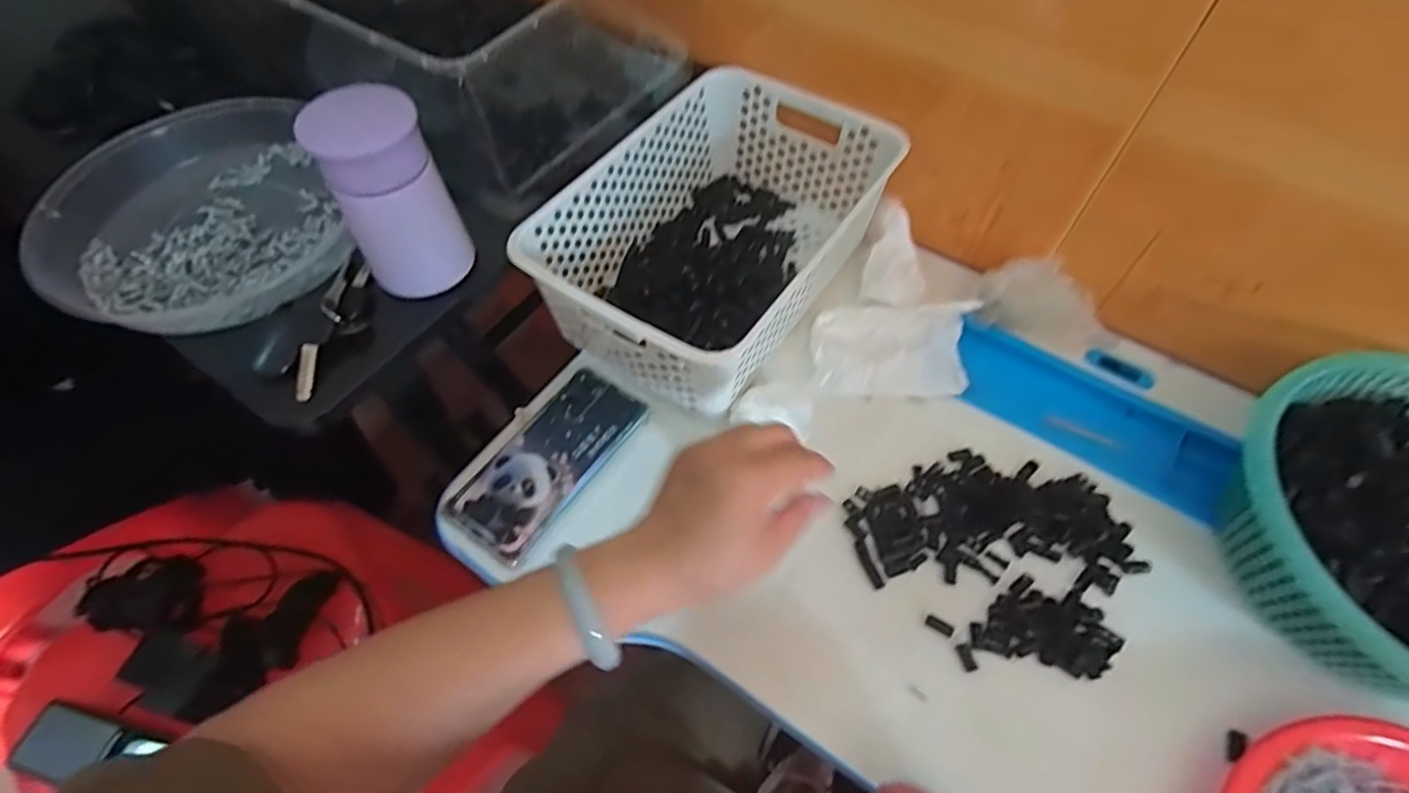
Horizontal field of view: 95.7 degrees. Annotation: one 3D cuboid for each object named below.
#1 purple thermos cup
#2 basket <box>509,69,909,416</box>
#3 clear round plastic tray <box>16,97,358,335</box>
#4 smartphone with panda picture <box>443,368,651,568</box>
[{"bbox_3d":[-0.207,-0.131,0.425,0.070,0.121,0.059,-22,61,-12],"label":"purple thermos cup"},{"bbox_3d":[0.016,-0.142,0.560,0.201,0.117,0.303,29,64,17],"label":"basket"},{"bbox_3d":[-0.391,-0.132,0.486,0.200,0.034,0.223,-26,62,-14],"label":"clear round plastic tray"},{"bbox_3d":[-0.120,0.047,0.494,0.075,0.009,0.158,31,64,17],"label":"smartphone with panda picture"}]

